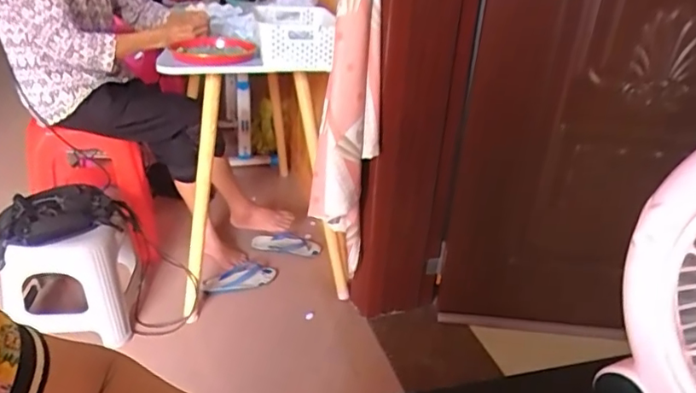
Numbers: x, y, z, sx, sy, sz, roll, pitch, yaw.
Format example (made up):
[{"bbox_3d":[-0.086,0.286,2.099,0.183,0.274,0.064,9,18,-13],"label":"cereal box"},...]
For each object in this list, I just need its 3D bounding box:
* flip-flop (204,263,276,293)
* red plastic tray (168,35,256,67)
[{"bbox_3d":[-0.348,0.271,1.765,0.242,0.047,0.108,-11,32,-26],"label":"flip-flop"},{"bbox_3d":[-0.350,-0.380,1.394,0.207,0.043,0.207,-2,29,-10],"label":"red plastic tray"}]

